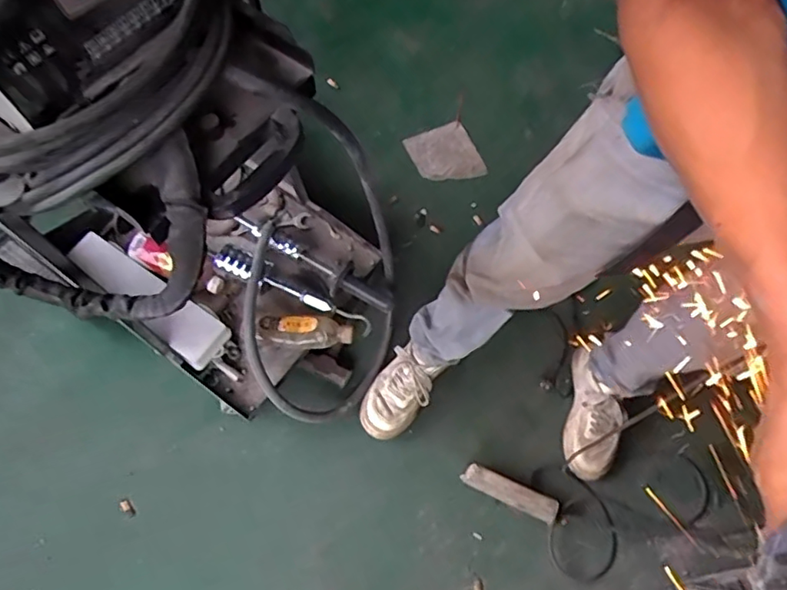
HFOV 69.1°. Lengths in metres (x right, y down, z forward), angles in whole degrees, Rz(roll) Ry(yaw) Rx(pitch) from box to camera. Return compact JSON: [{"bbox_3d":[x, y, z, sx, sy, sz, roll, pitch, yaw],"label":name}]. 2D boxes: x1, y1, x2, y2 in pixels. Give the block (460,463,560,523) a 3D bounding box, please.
[{"bbox_3d":[0.215,0.368,1.063,0.182,0.052,0.043,23,69,7],"label":"block"}]

